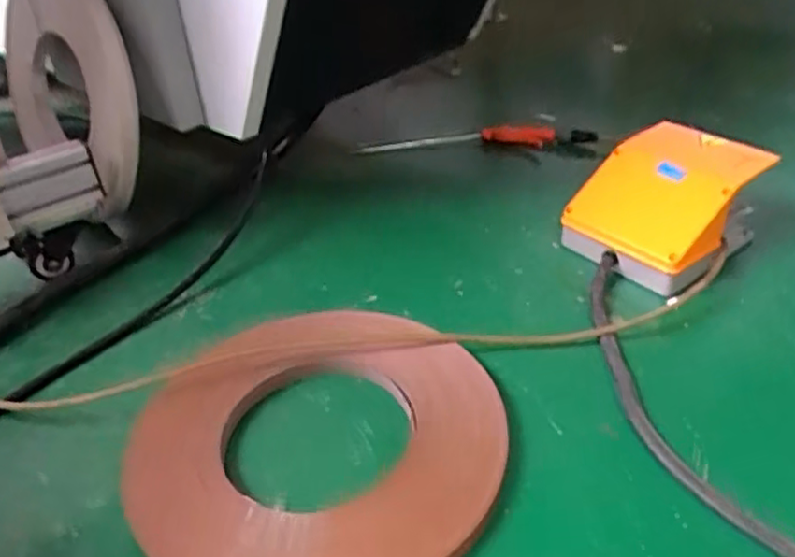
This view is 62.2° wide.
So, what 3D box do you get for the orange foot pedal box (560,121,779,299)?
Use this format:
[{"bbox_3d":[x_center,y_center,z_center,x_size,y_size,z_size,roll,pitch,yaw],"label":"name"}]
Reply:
[{"bbox_3d":[0.376,-0.108,0.923,0.225,0.119,0.198,-28,42,-30],"label":"orange foot pedal box"}]

